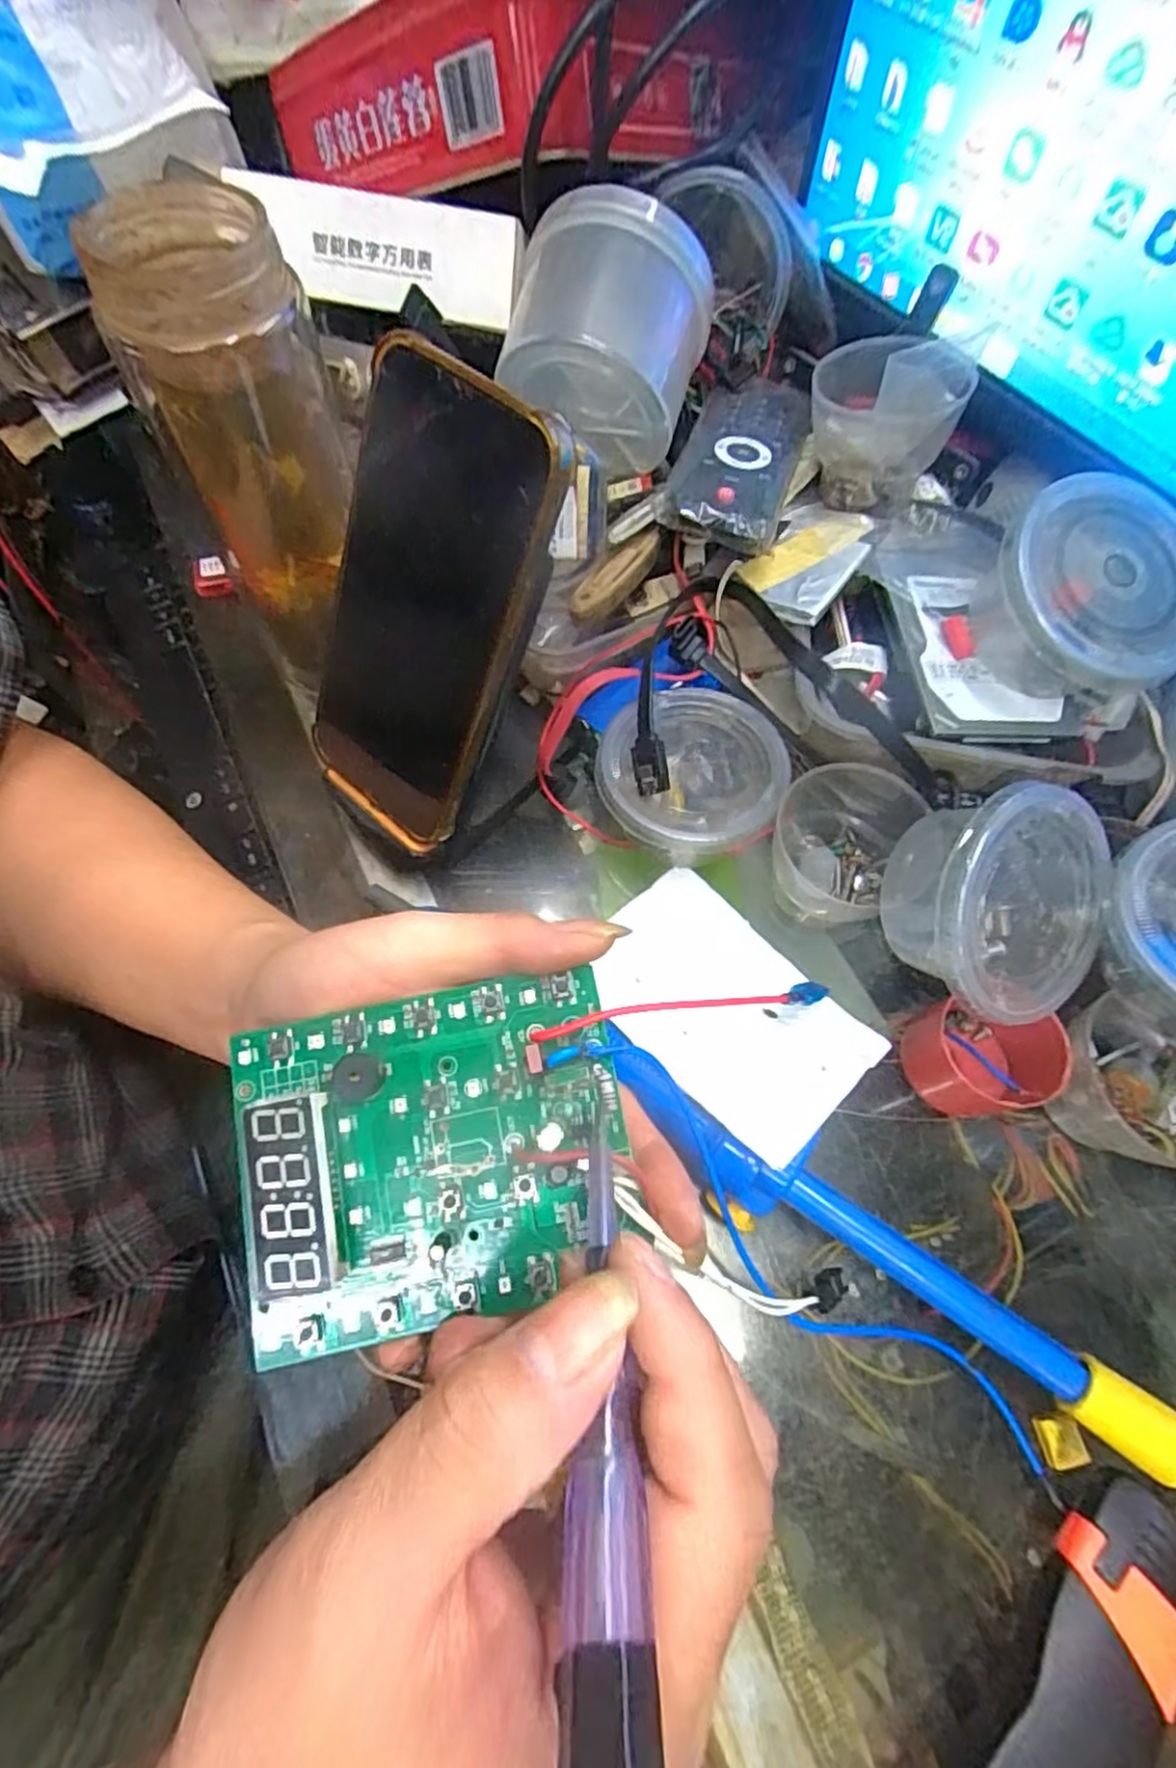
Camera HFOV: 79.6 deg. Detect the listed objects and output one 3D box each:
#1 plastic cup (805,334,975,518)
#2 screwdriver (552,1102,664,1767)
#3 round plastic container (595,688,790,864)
[{"bbox_3d":[0.128,-0.207,0.309,0.062,0.057,0.058,19,66,7],"label":"plastic cup"},{"bbox_3d":[0.003,0.100,0.142,0.014,0.141,0.013,2,109,-1],"label":"screwdriver"},{"bbox_3d":[0.044,-0.042,0.312,0.076,0.040,0.075,1,65,-1],"label":"round plastic container"}]

